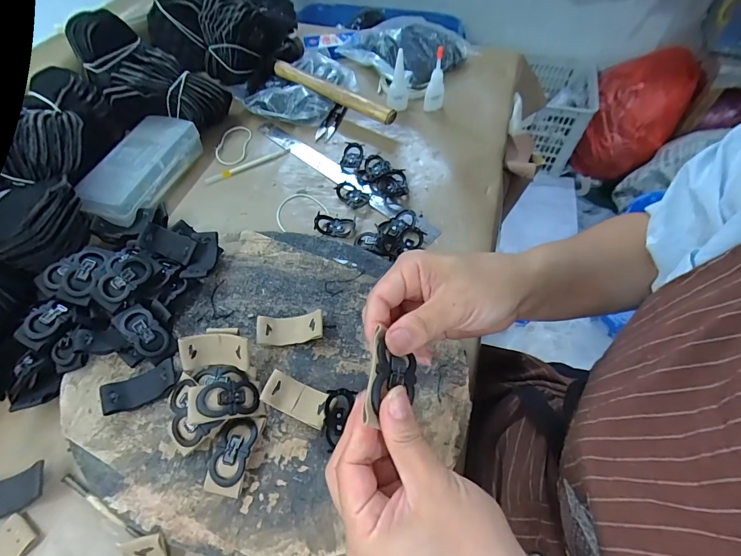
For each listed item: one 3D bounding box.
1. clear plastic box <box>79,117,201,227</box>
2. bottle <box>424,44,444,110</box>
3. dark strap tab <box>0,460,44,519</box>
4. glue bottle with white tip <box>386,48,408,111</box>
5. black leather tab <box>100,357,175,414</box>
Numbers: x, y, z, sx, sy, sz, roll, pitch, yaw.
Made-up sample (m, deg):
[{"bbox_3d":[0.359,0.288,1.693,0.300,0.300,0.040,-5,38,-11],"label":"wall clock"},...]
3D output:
[{"bbox_3d":[-0.276,-0.130,0.460,0.068,0.048,0.156,14,57,8],"label":"clear plastic box"},{"bbox_3d":[0.097,-0.287,0.550,0.026,0.088,0.020,12,57,6],"label":"bottle"},{"bbox_3d":[-0.278,0.165,0.288,0.057,0.015,0.028,-19,59,-13],"label":"dark strap tab"},{"bbox_3d":[0.042,-0.285,0.551,0.030,0.087,0.033,7,56,4],"label":"glue bottle with white tip"},{"bbox_3d":[-0.190,0.093,0.315,0.055,0.016,0.026,-21,59,-14],"label":"black leather tab"}]

